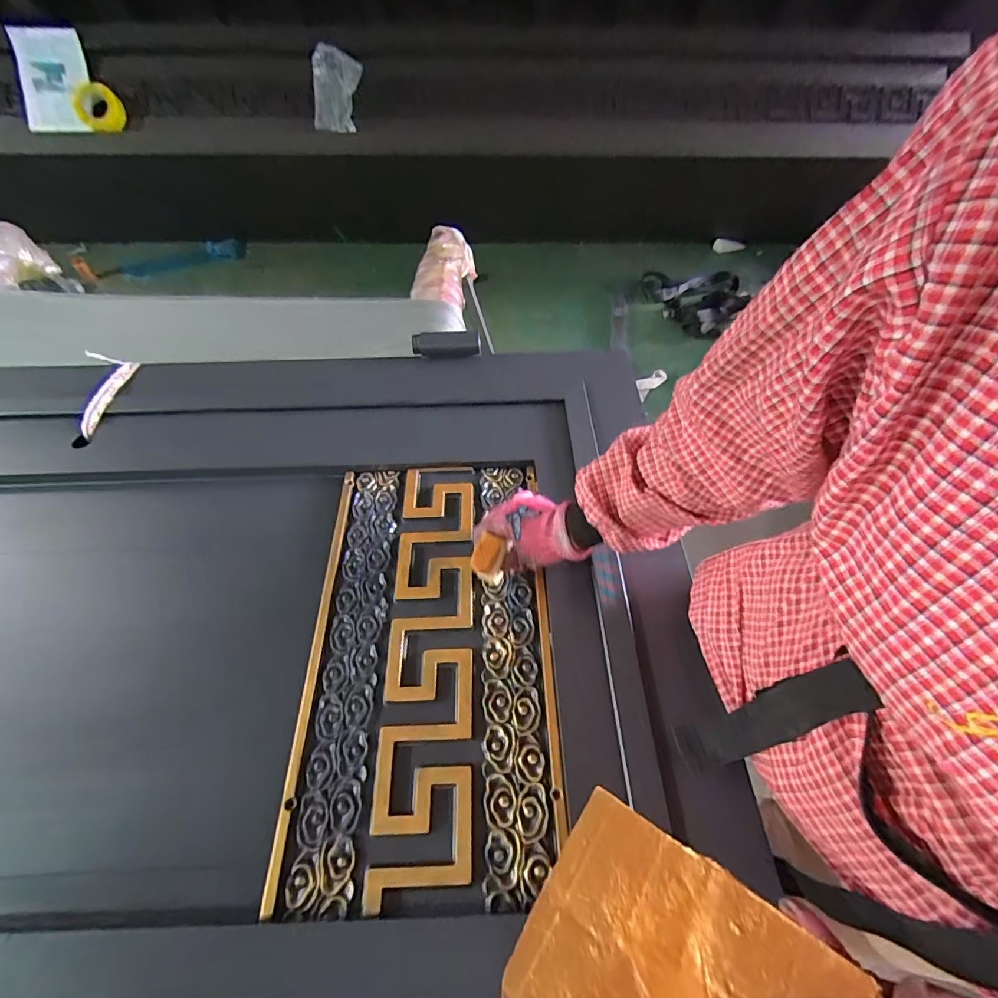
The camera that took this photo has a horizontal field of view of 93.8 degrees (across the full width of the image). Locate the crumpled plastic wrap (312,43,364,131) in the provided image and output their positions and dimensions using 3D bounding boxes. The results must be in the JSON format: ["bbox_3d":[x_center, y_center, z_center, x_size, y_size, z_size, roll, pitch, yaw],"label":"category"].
[{"bbox_3d":[-0.500,-1.264,1.447,0.167,0.190,0.060,-7,56,-6],"label":"crumpled plastic wrap"}]

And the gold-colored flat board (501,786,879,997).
[{"bbox_3d":[0.100,0.281,0.266,0.168,0.008,0.140,19,50,32],"label":"gold-colored flat board"}]

